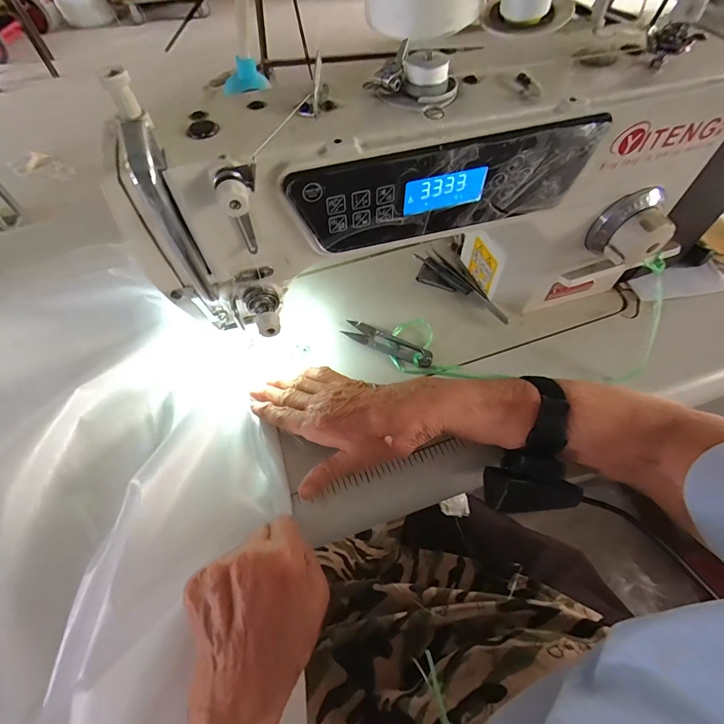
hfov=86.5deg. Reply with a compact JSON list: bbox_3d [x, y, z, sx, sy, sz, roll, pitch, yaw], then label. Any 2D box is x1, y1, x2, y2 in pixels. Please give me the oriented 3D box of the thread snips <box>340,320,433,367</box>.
[{"bbox_3d":[0.026,-0.020,0.397,0.096,0.009,0.022,25,62,17],"label":"thread snips"}]

